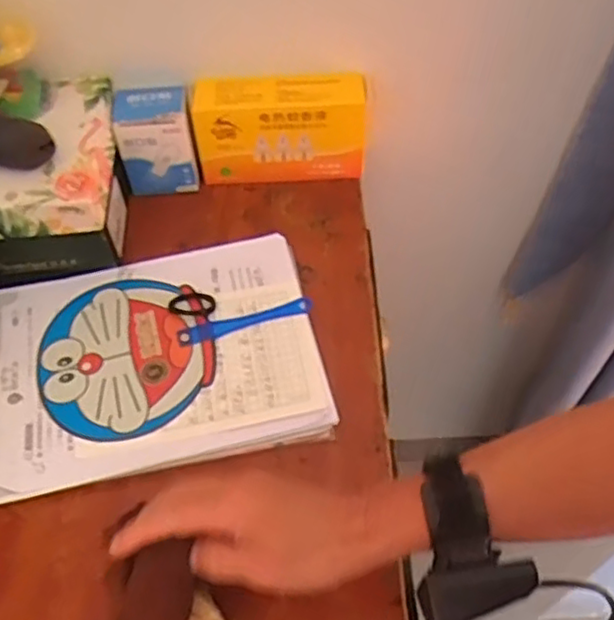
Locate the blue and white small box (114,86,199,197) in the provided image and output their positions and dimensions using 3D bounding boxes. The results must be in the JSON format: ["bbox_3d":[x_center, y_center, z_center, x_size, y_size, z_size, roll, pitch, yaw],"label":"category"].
[{"bbox_3d":[-0.159,-0.180,0.703,0.077,0.099,0.056,-9,55,-5],"label":"blue and white small box"}]

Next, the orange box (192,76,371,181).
[{"bbox_3d":[-0.028,-0.195,0.706,0.177,0.105,0.052,-2,54,0],"label":"orange box"}]

